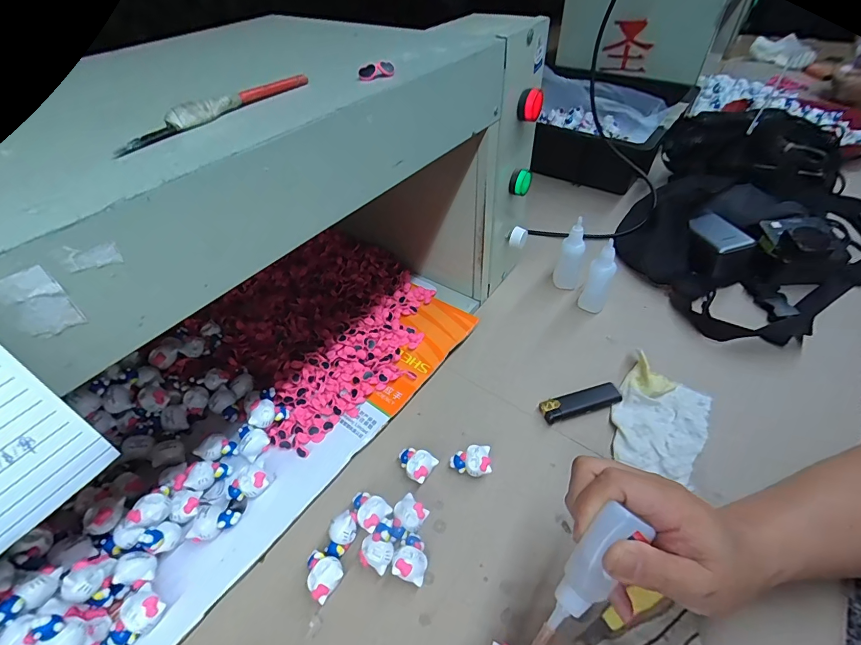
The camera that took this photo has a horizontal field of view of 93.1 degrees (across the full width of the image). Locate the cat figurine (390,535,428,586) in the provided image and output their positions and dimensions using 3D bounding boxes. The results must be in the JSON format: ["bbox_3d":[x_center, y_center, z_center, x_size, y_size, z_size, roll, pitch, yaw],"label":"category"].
[{"bbox_3d":[-0.014,0.178,0.307,0.024,0.023,0.032,10,46,11],"label":"cat figurine"}]

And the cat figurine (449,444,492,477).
[{"bbox_3d":[0.035,0.123,0.360,0.034,0.019,0.025,0,45,1],"label":"cat figurine"}]

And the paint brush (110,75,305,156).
[{"bbox_3d":[-0.113,-0.116,0.220,0.007,0.009,0.116,25,51,24],"label":"paint brush"}]

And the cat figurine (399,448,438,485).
[{"bbox_3d":[-0.013,0.124,0.361,0.033,0.016,0.026,34,55,30],"label":"cat figurine"}]

